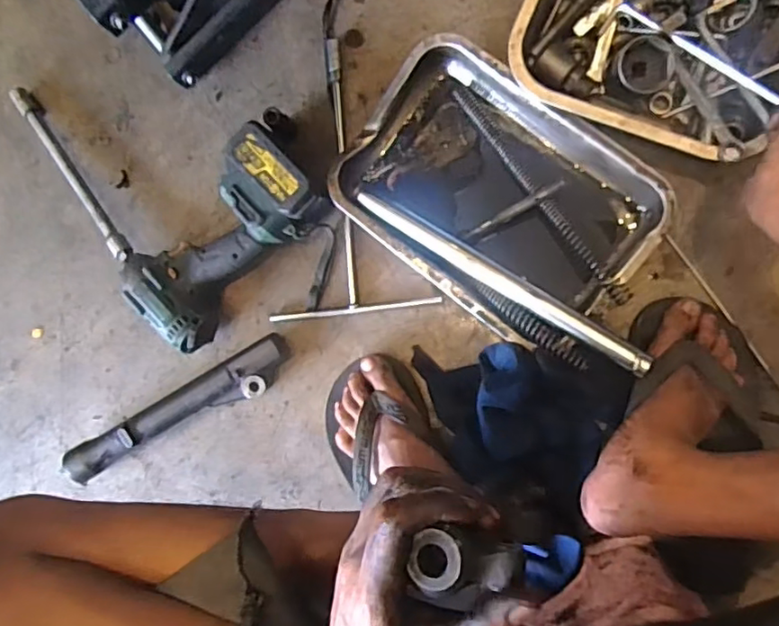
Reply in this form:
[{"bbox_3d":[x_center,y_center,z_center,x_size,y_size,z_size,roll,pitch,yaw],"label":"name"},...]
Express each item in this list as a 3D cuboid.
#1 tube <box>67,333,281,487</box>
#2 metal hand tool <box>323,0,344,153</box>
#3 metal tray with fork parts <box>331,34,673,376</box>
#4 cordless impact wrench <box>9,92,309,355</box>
[{"bbox_3d":[-0.242,0.111,0.668,0.288,0.034,0.050,-28,83,6],"label":"tube"},{"bbox_3d":[-0.062,-0.279,0.661,0.029,0.008,0.194,2,87,9],"label":"metal hand tool"},{"bbox_3d":[0.123,-0.102,0.599,0.348,0.062,0.208,39,93,9],"label":"metal tray with fork parts"},{"bbox_3d":[-0.272,-0.173,0.660,0.391,0.079,0.251,44,94,9],"label":"cordless impact wrench"}]

